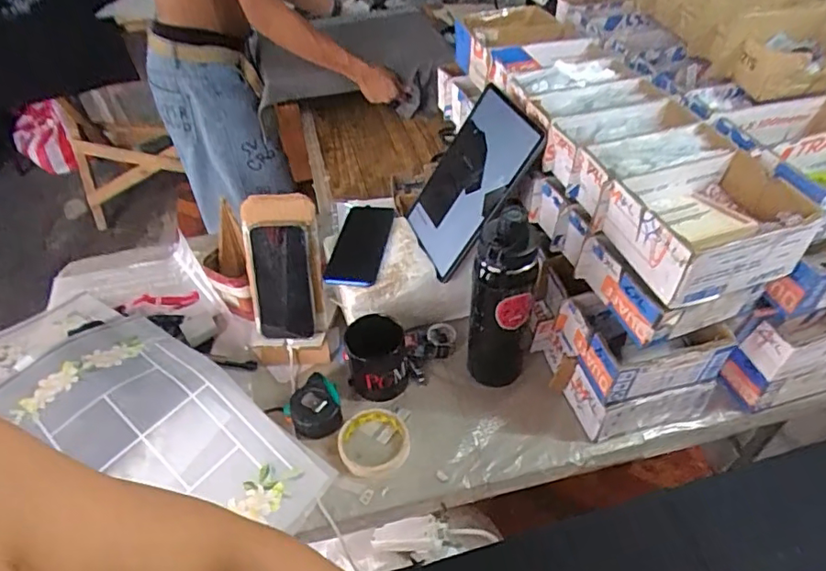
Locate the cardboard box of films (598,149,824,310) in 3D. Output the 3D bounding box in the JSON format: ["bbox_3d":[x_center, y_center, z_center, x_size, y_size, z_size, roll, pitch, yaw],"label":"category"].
[{"bbox_3d":[0.313,-0.063,0.598,0.167,0.075,0.137,-12,45,-8],"label":"cardboard box of films"}]

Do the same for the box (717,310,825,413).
[{"bbox_3d":[0.506,0.087,0.724,0.181,0.144,0.062,-11,45,-7],"label":"box"}]

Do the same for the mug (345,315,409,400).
[{"bbox_3d":[-0.052,0.101,0.779,0.079,0.114,0.083,-2,44,2],"label":"mug"}]

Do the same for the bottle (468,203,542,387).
[{"bbox_3d":[0.120,0.028,0.721,0.088,0.273,0.082,3,45,7],"label":"bottle"}]

